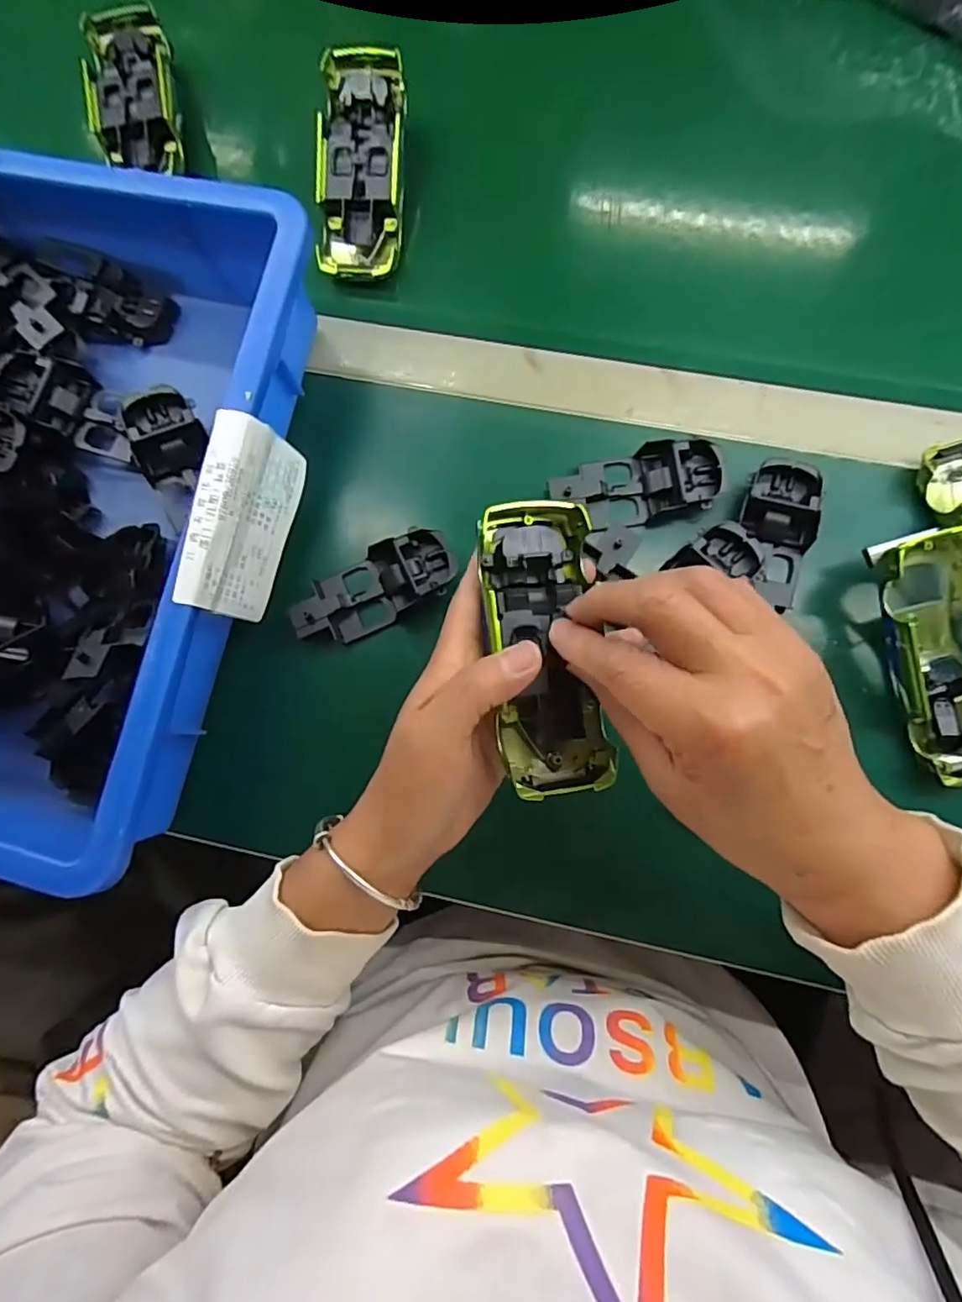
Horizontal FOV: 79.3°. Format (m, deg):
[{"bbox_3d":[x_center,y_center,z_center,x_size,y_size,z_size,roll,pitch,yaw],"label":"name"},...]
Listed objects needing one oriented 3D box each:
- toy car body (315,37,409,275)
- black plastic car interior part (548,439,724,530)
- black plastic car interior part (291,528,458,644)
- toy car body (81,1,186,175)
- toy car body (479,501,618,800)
[{"bbox_3d":[-0.078,-0.318,0.382,0.054,0.023,0.137,4,97,3],"label":"toy car body"},{"bbox_3d":[0.093,-0.097,0.351,0.097,0.029,0.044,-11,81,1],"label":"black plastic car interior part"},{"bbox_3d":[-0.064,-0.037,0.346,0.099,0.020,0.042,-28,81,-1],"label":"black plastic car interior part"},{"bbox_3d":[-0.240,-0.386,0.399,0.057,0.020,0.122,-14,81,1],"label":"toy car body"},{"bbox_3d":[0.030,-0.003,0.269,0.049,0.032,0.134,-7,88,2],"label":"toy car body"}]

